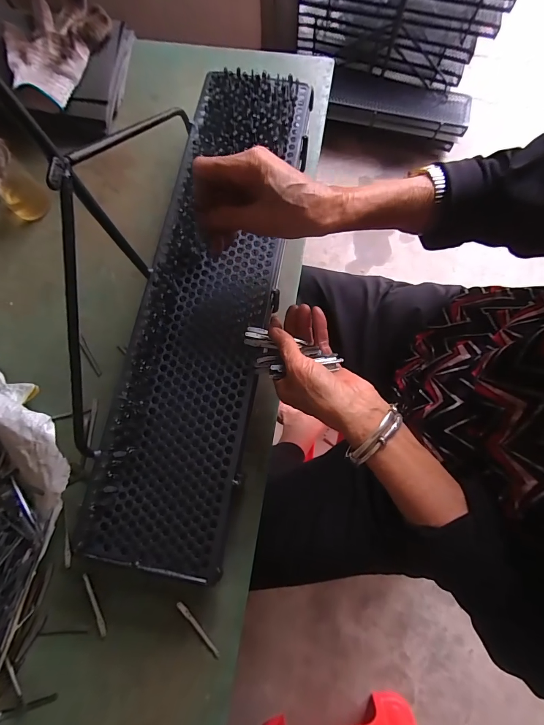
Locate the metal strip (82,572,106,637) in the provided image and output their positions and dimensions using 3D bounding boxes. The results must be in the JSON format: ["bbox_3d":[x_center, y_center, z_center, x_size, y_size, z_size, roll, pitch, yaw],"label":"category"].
[{"bbox_3d":[-0.197,0.268,0.367,0.008,0.004,0.066,-27,78,-8],"label":"metal strip"}]

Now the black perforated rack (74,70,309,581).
[{"bbox_3d":[-0.072,-0.079,0.372,0.143,0.026,0.572,10,80,1],"label":"black perforated rack"}]

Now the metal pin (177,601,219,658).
[{"bbox_3d":[-0.081,0.292,0.363,0.006,0.004,0.068,-42,80,-11],"label":"metal pin"}]

